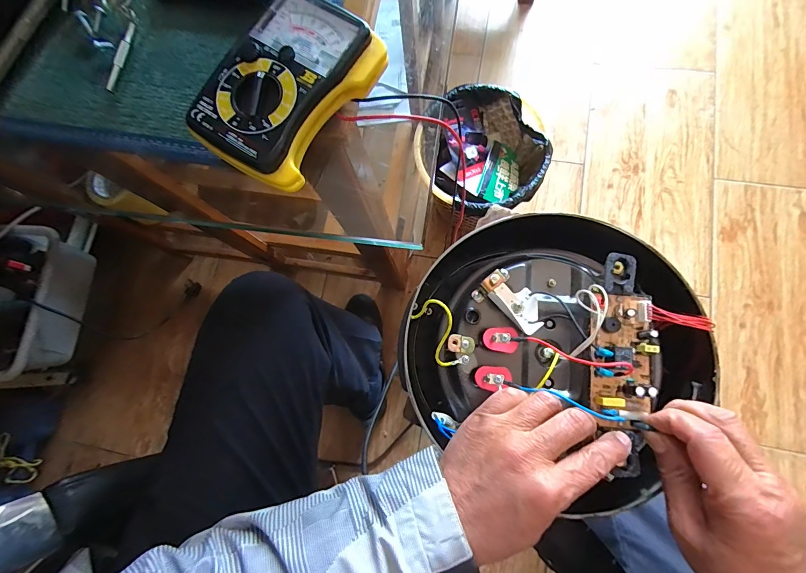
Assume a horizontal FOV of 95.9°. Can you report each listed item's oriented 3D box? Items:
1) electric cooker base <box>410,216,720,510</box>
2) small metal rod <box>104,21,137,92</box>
[{"bbox_3d":[0.126,0.046,0.329,0.232,0.073,0.228,0,80,1],"label":"electric cooker base"},{"bbox_3d":[-0.204,-0.165,0.263,0.006,0.008,0.061,8,79,7],"label":"small metal rod"}]

